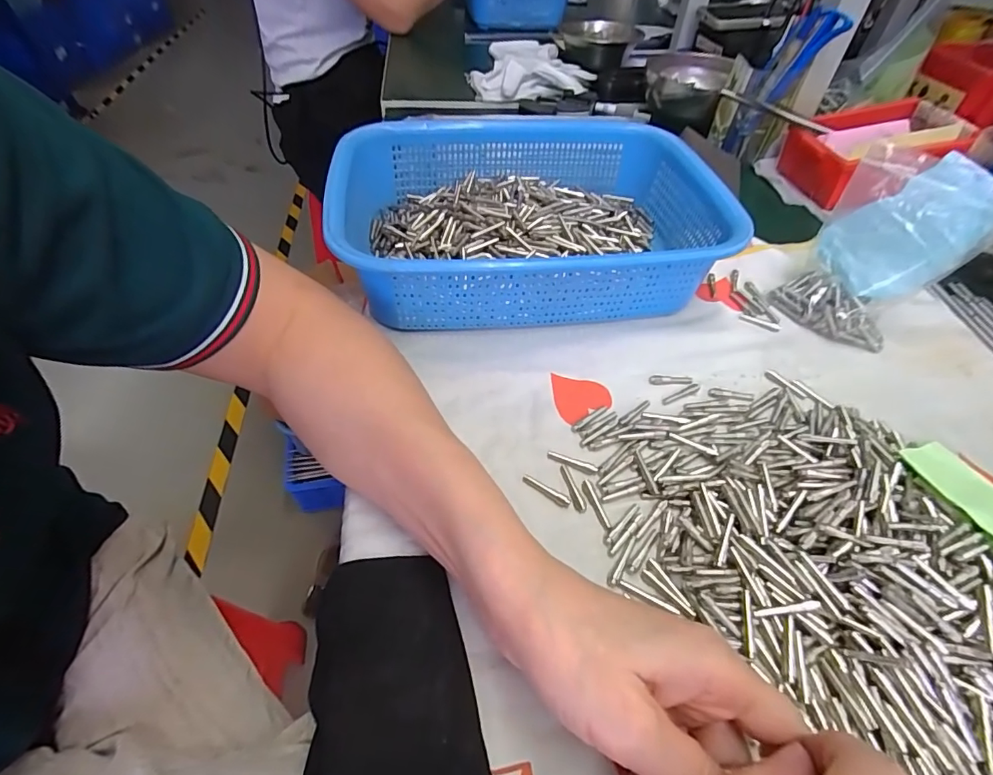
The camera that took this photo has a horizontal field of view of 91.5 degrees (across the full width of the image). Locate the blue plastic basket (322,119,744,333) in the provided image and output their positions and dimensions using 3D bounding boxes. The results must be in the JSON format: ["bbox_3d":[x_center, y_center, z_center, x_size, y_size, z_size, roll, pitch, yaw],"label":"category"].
[{"bbox_3d":[0.030,-0.135,0.385,0.276,0.073,0.209,-5,50,-7],"label":"blue plastic basket"}]

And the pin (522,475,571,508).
[{"bbox_3d":[0.028,0.058,0.270,0.029,0.004,0.005,29,54,20],"label":"pin"}]

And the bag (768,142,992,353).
[{"bbox_3d":[0.272,-0.093,0.340,0.092,0.126,0.029,41,38,22],"label":"bag"}]

